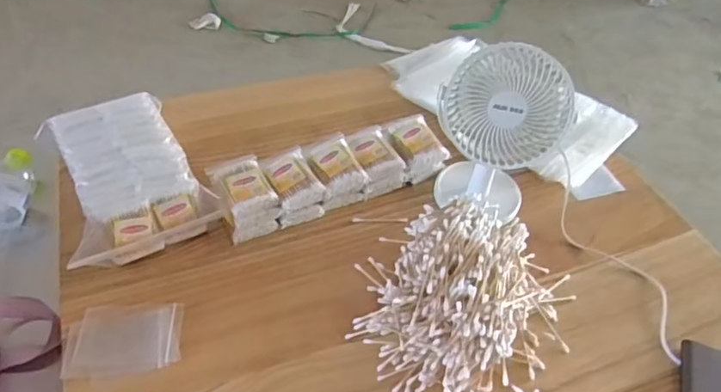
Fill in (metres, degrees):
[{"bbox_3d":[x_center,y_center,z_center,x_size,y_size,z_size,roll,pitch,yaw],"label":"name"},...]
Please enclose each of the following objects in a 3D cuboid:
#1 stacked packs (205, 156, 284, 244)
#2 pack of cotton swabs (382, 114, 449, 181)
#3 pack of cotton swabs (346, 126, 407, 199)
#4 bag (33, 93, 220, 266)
[{"bbox_3d":[-0.145,-0.001,0.690,0.063,0.052,0.104,-19,50,-21],"label":"stacked packs"},{"bbox_3d":[0.072,-0.064,0.769,0.070,0.053,0.089,-14,49,-17],"label":"pack of cotton swabs"},{"bbox_3d":[0.017,-0.046,0.750,0.060,0.054,0.093,-15,49,-18],"label":"pack of cotton swabs"},{"bbox_3d":[-0.288,-0.026,0.681,0.160,0.077,0.209,-23,52,-24],"label":"bag"}]

